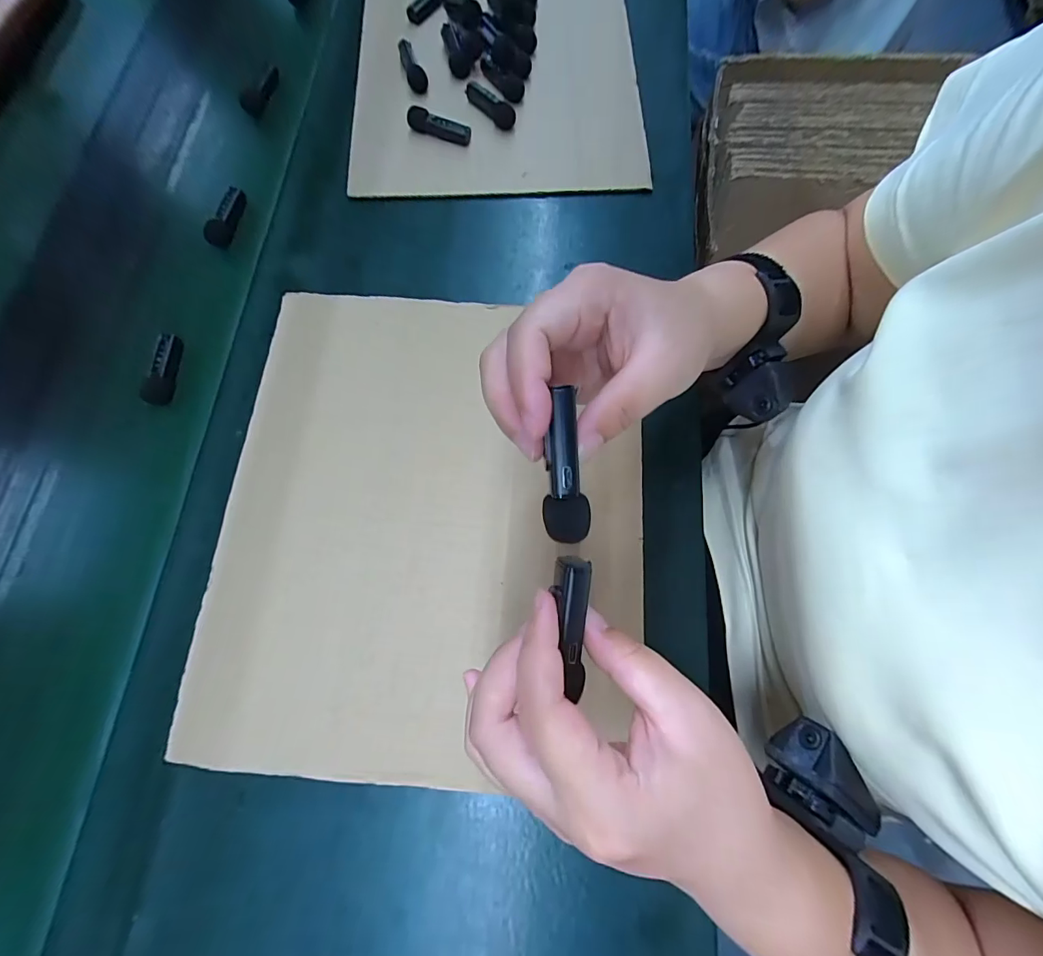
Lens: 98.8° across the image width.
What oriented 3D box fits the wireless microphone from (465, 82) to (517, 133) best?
[{"bbox_3d":[-0.034,-0.384,0.459,0.060,0.016,0.020,40,79,13],"label":"wireless microphone"}]

